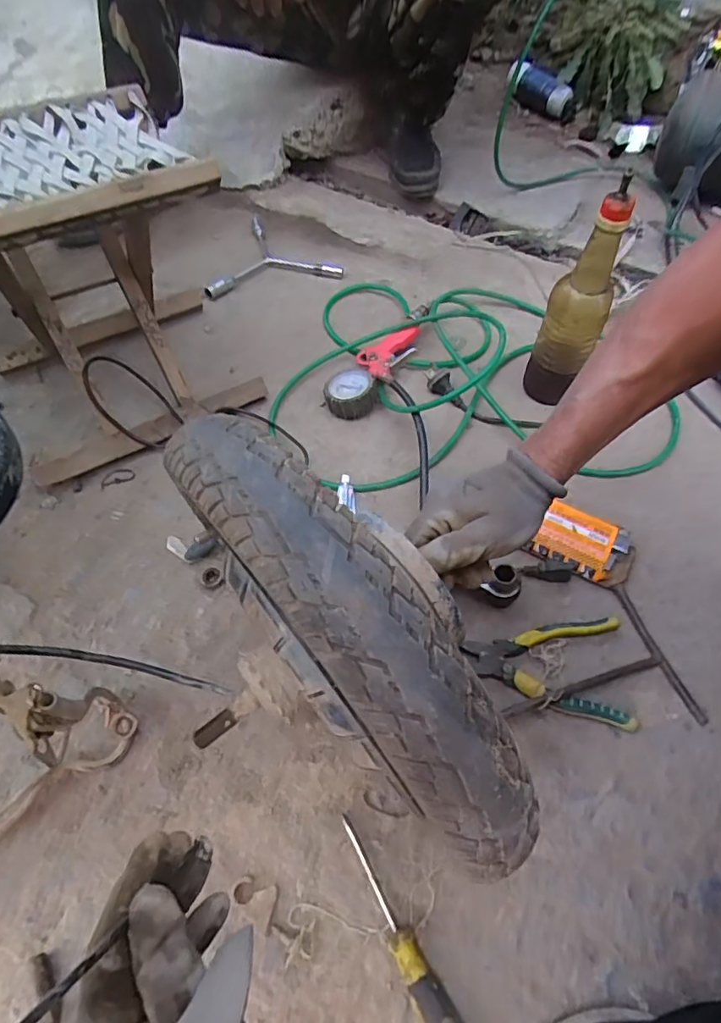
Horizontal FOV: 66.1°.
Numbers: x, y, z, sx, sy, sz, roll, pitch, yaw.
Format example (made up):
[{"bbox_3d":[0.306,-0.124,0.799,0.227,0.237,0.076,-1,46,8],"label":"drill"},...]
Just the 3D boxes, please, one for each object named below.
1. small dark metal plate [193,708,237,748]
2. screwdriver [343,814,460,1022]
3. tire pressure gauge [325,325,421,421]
[{"bbox_3d":[-0.101,0.150,0.383,0.031,0.010,0.011,-29,61,-17],"label":"small dark metal plate"},{"bbox_3d":[0.033,0.339,0.442,0.024,0.031,0.185,-24,60,-15],"label":"screwdriver"},{"bbox_3d":[0.021,-0.210,0.794,0.081,0.036,0.195,25,60,16],"label":"tire pressure gauge"}]

